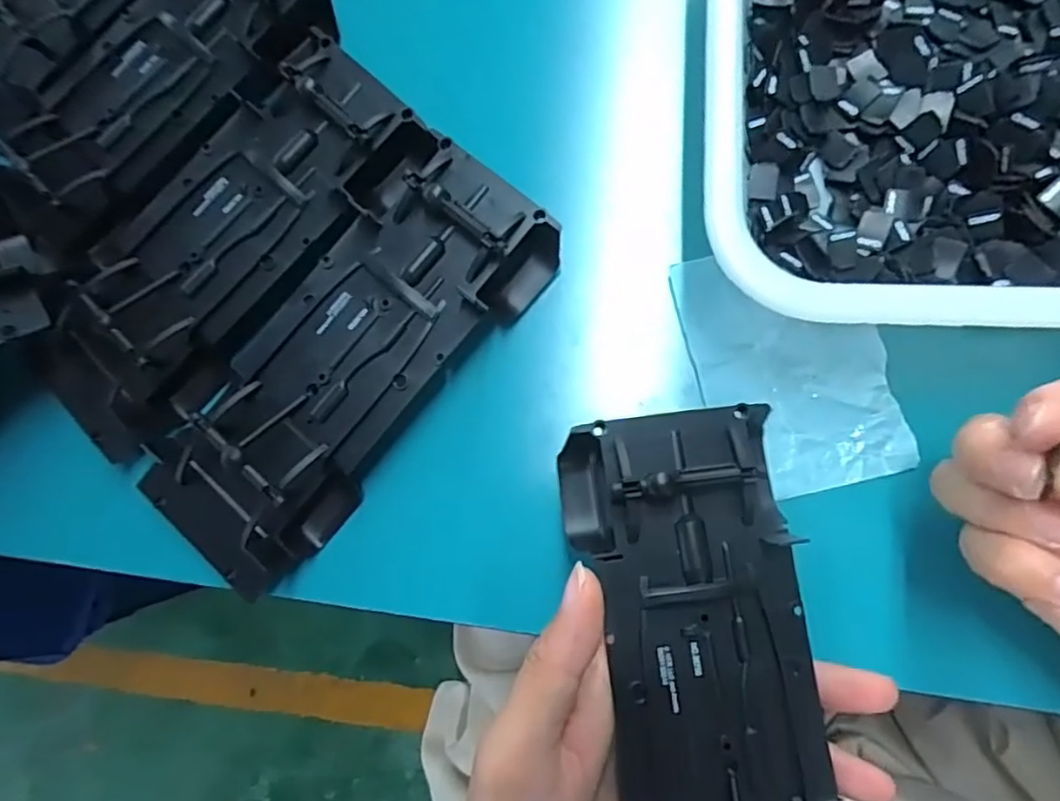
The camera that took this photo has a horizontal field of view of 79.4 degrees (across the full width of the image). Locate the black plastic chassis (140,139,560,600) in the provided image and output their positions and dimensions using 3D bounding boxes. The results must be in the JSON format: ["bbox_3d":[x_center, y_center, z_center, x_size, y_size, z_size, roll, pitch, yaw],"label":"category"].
[{"bbox_3d":[-0.077,-0.018,0.259,0.081,0.028,0.190,41,90,10],"label":"black plastic chassis"}]

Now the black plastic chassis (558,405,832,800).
[{"bbox_3d":[0.058,0.100,0.204,0.073,0.026,0.191,-9,80,6],"label":"black plastic chassis"}]

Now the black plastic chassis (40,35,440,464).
[{"bbox_3d":[-0.130,-0.065,0.272,0.080,0.030,0.190,43,90,10],"label":"black plastic chassis"}]

